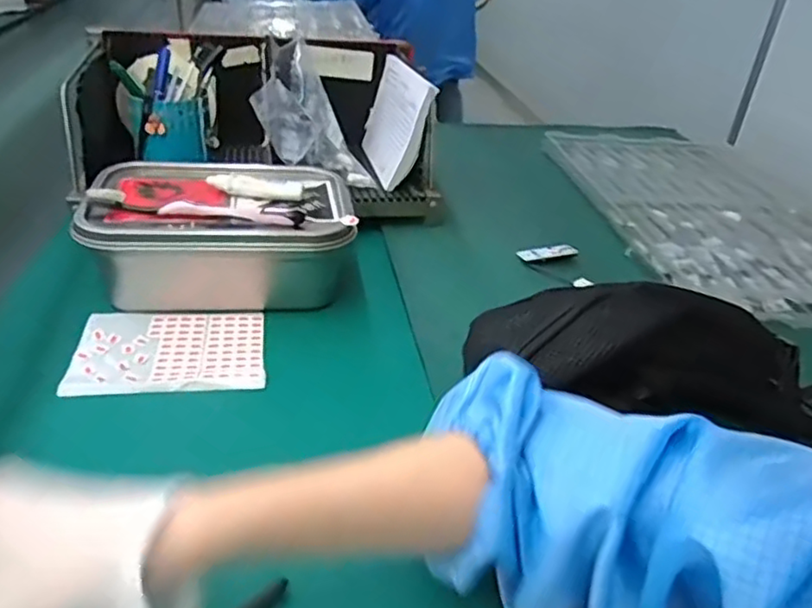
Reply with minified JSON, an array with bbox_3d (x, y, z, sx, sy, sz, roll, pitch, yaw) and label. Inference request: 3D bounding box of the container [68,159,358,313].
[{"bbox_3d":[-0.173,-0.067,0.626,0.236,0.099,0.165,0,33,-9],"label":"container"}]

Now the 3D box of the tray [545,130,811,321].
[{"bbox_3d":[0.405,-0.126,0.833,0.324,0.018,0.532,-2,33,-9],"label":"tray"}]

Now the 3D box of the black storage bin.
[{"bbox_3d":[-0.178,-0.218,0.777,0.387,0.153,0.242,-2,33,-12],"label":"black storage bin"}]

